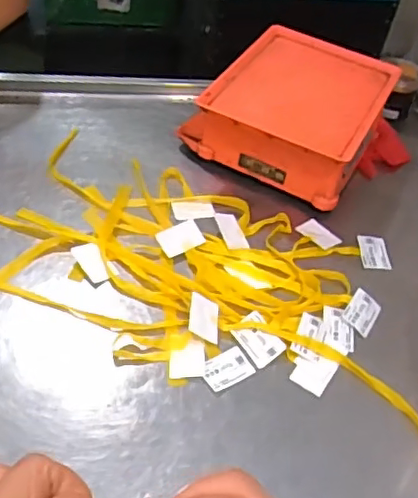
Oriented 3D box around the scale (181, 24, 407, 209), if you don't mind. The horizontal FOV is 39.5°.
[{"bbox_3d":[0.131,-0.218,0.935,0.267,0.131,0.287,24,47,17],"label":"scale"}]

